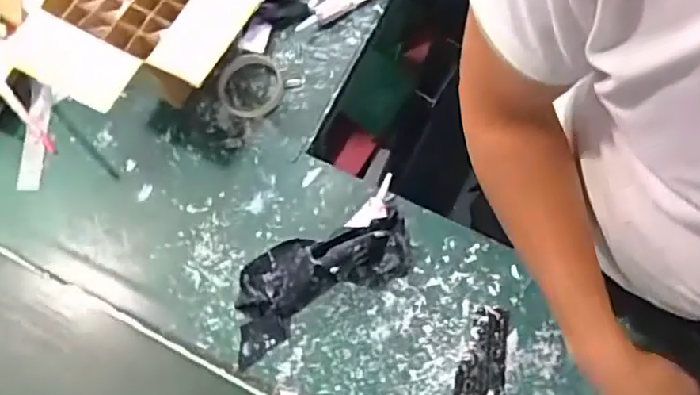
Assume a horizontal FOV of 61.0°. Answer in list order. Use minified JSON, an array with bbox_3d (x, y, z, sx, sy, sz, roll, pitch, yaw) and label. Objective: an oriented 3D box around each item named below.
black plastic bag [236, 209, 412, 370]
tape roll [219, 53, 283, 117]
[{"bbox_3d":[-0.043,0.085,0.700,0.241,0.071,0.106,-29,73,-4],"label":"black plastic bag"},{"bbox_3d":[-0.135,-0.152,0.804,0.083,0.019,0.090,-1,74,4],"label":"tape roll"}]

